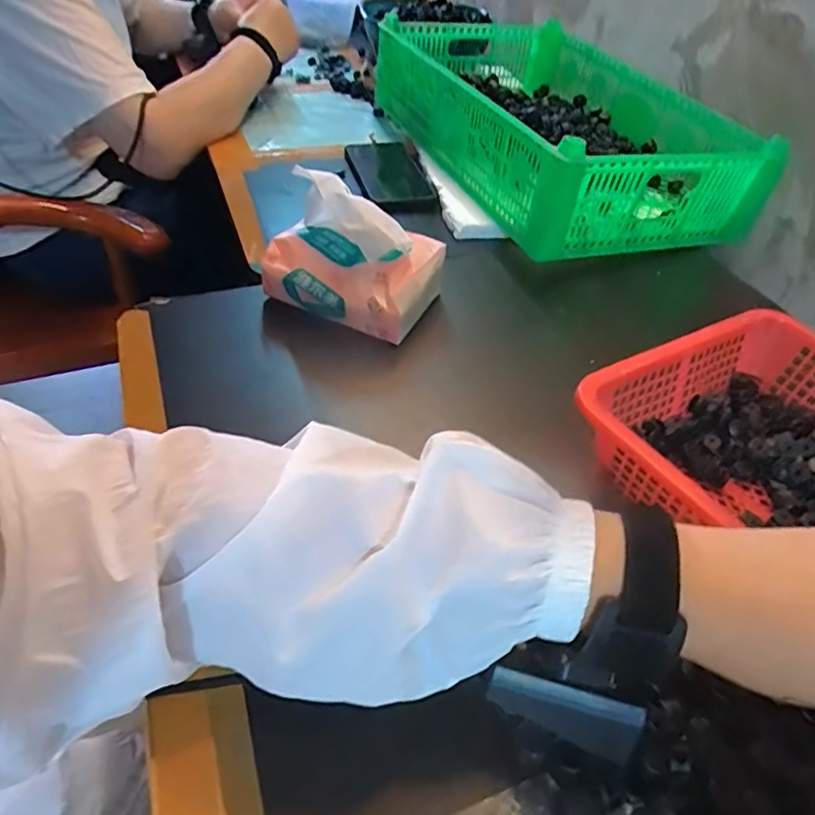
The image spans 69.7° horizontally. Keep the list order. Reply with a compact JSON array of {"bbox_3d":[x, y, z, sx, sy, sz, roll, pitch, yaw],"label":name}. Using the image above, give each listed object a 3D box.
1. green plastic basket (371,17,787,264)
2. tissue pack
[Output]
[{"bbox_3d":[0.173,-0.367,0.742,0.306,0.120,0.494,-16,49,-21],"label":"green plastic basket"},{"bbox_3d":[-0.046,-0.134,0.496,0.136,0.100,0.089,20,47,14],"label":"tissue pack"}]

